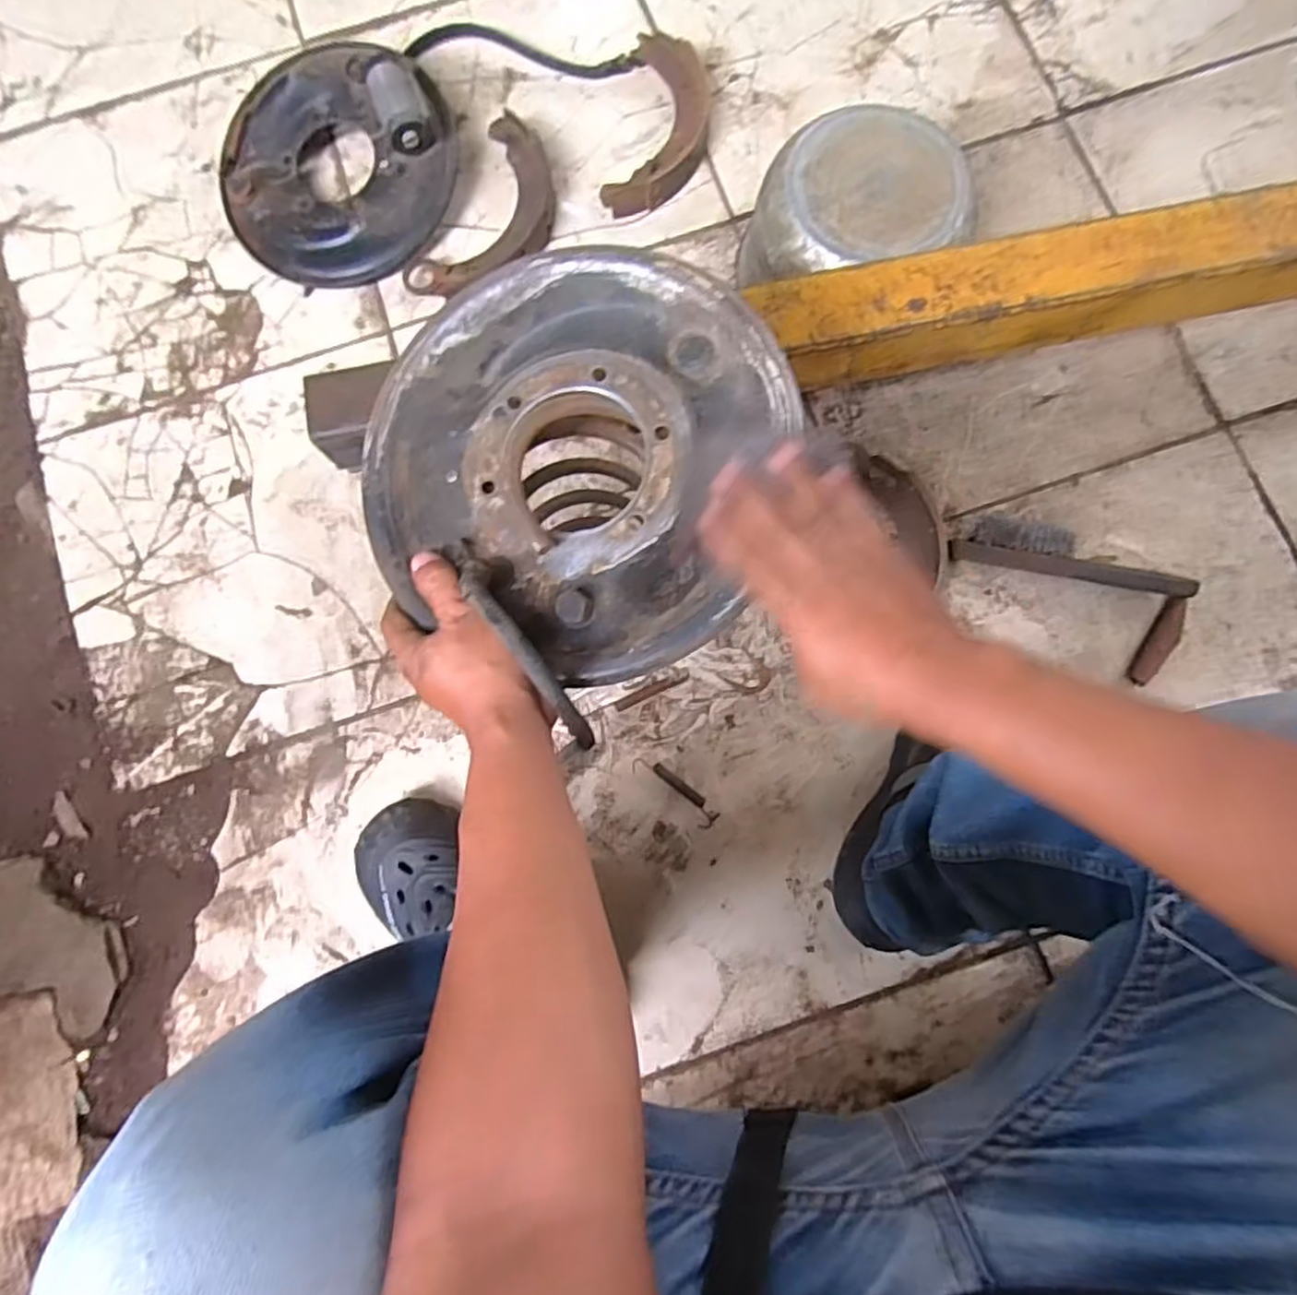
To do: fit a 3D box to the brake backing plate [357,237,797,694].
[{"bbox_3d":[-0.051,-0.121,0.435,0.247,0.053,0.241,0,83,1],"label":"brake backing plate"}]

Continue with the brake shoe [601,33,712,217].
[{"bbox_3d":[0.017,-0.582,0.798,0.096,0.034,0.217,13,83,3],"label":"brake shoe"}]

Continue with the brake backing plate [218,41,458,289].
[{"bbox_3d":[-0.344,-0.531,0.774,0.251,0.083,0.237,0,83,1],"label":"brake backing plate"}]

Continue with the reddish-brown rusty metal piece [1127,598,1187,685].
[{"bbox_3d":[0.515,-0.004,0.711,0.028,0.007,0.098,31,84,5],"label":"reddish-brown rusty metal piece"}]

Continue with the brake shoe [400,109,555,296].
[{"bbox_3d":[-0.170,-0.474,0.789,0.117,0.032,0.221,28,84,5],"label":"brake shoe"}]

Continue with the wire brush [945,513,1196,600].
[{"bbox_3d":[0.425,-0.092,0.710,0.238,0.044,0.062,14,83,3],"label":"wire brush"}]

